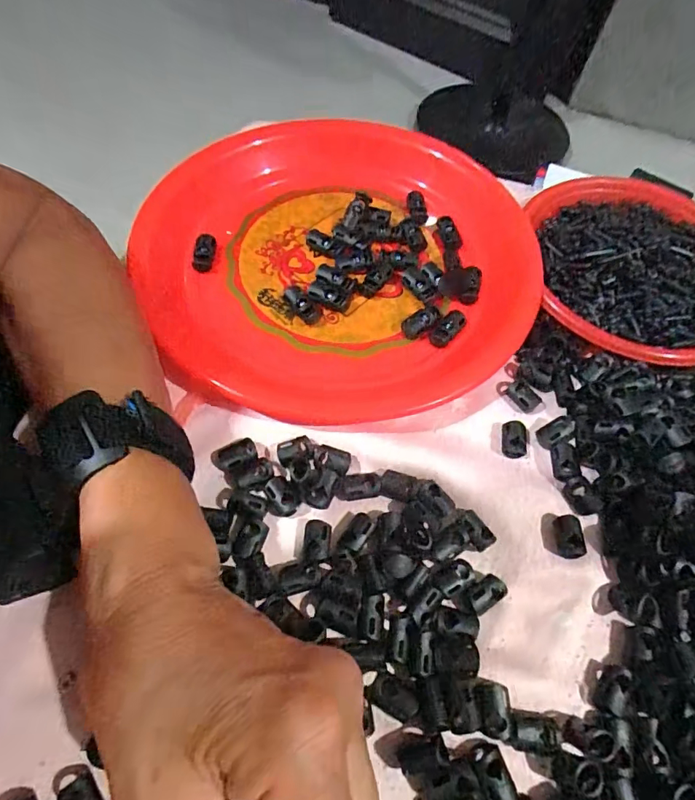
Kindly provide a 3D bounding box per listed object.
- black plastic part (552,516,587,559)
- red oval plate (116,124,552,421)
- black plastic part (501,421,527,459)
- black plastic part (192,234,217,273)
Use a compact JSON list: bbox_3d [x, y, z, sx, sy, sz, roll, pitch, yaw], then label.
[{"bbox_3d":[0.111,0.069,0.237,0.012,0.011,0.020,4,61,-1],"label":"black plastic part"},{"bbox_3d":[-0.007,-0.097,0.313,0.246,0.027,0.246,-22,65,-16],"label":"red oval plate"},{"bbox_3d":[0.096,0.023,0.269,0.014,0.007,0.020,11,60,1],"label":"black plastic part"},{"bbox_3d":[-0.097,-0.101,0.320,0.014,0.005,0.030,3,60,-3],"label":"black plastic part"}]

